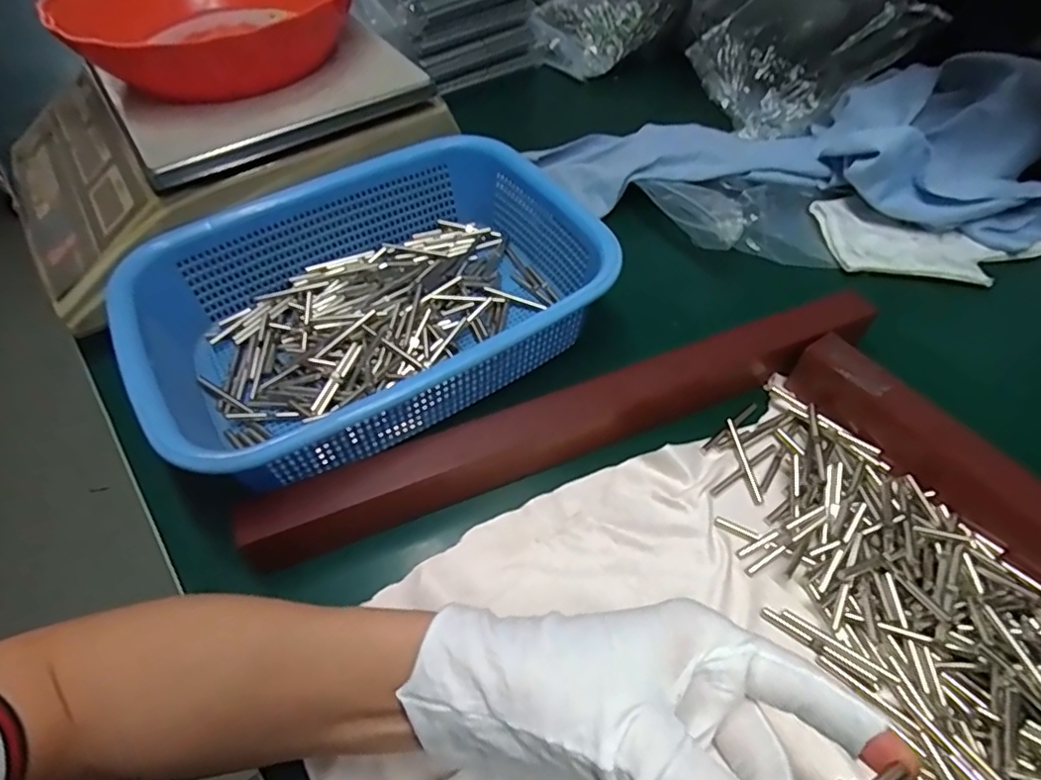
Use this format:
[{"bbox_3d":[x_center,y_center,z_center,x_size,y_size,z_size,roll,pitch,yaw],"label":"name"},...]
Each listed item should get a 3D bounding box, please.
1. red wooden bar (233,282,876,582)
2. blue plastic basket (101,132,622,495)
[{"bbox_3d":[0.038,0.013,0.328,0.381,0.049,0.029,-20,56,-11],"label":"red wooden bar"},{"bbox_3d":[-0.089,-0.058,0.370,0.279,0.081,0.205,-32,59,-18],"label":"blue plastic basket"}]

